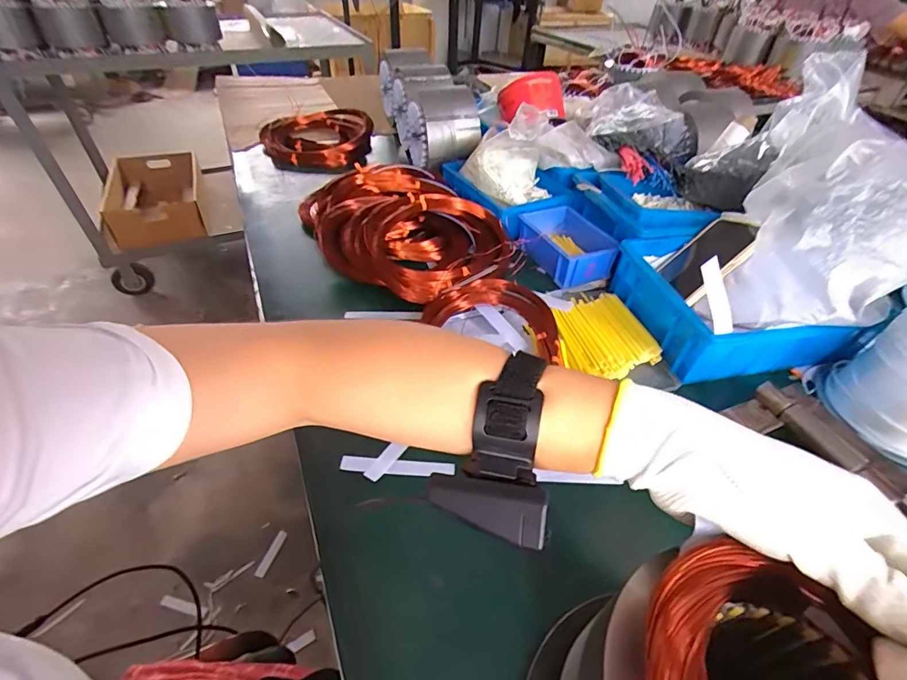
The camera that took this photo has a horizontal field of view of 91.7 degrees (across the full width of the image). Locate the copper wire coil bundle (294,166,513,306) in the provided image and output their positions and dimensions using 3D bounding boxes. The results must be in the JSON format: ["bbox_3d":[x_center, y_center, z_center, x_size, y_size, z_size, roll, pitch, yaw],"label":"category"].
[{"bbox_3d":[-0.089,-0.185,0.684,0.238,0.082,0.339,-18,48,-21],"label":"copper wire coil bundle"}]

